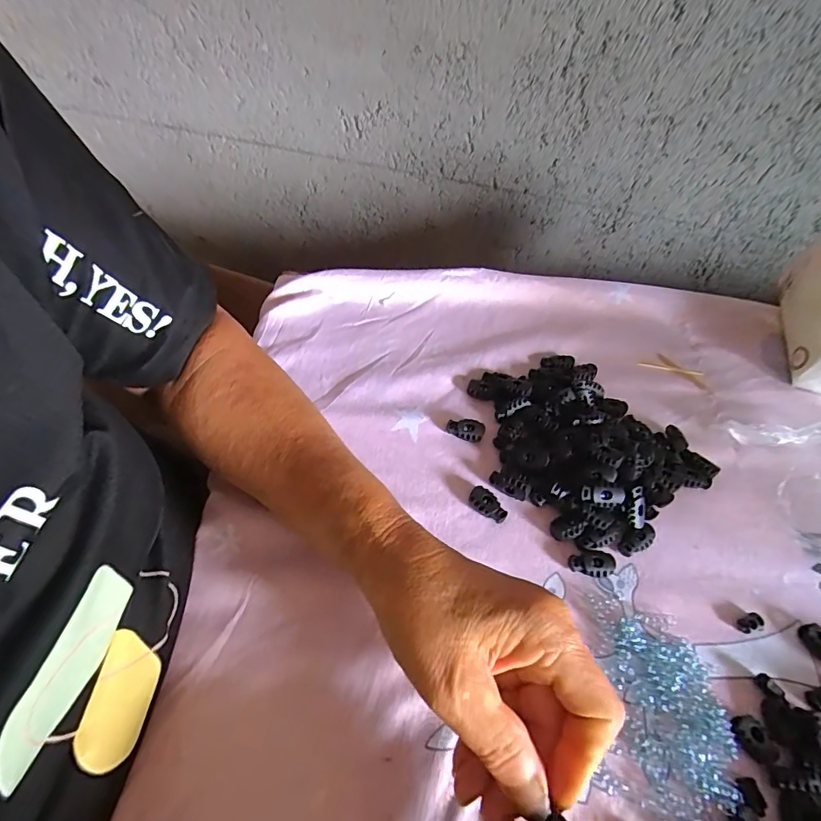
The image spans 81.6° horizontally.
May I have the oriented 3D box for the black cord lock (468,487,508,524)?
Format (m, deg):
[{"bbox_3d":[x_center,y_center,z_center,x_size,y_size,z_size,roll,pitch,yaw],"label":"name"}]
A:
[{"bbox_3d":[0.054,0.066,0.332,0.028,0.009,0.015,31,56,17],"label":"black cord lock"}]

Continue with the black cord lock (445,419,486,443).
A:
[{"bbox_3d":[0.043,0.014,0.367,0.029,0.007,0.017,20,53,9],"label":"black cord lock"}]

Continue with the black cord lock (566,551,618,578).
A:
[{"bbox_3d":[0.118,0.100,0.312,0.031,0.005,0.016,6,53,-2],"label":"black cord lock"}]

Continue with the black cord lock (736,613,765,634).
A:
[{"bbox_3d":[0.213,0.134,0.299,0.016,0.006,0.010,-8,54,-12],"label":"black cord lock"}]

